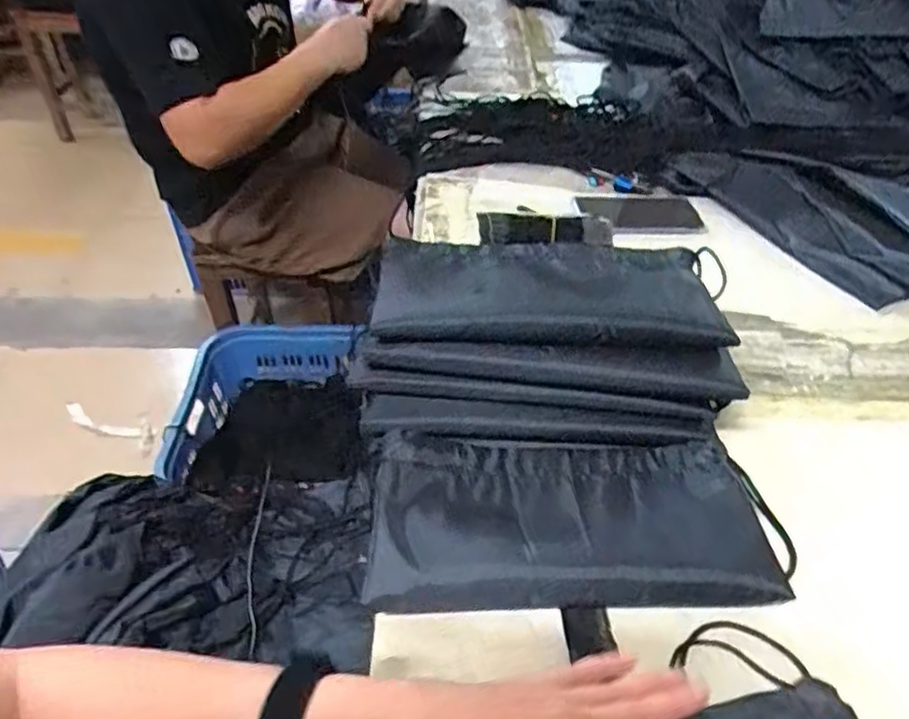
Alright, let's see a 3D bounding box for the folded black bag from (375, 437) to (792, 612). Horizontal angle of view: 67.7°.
[{"bbox_3d":[0.088,0.108,0.472,0.287,0.030,0.117,1,55,-5],"label":"folded black bag"}]

